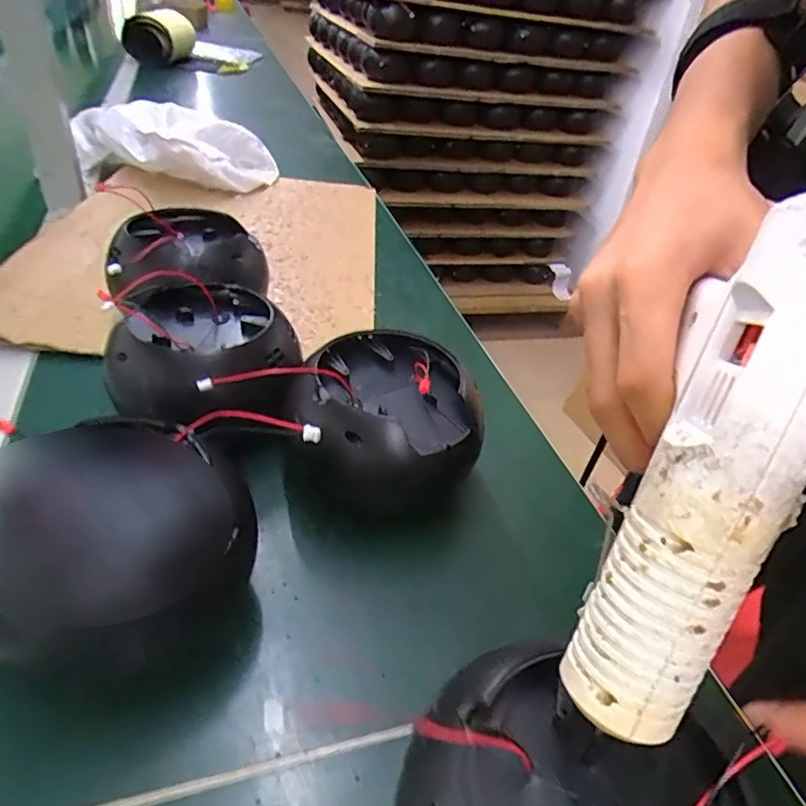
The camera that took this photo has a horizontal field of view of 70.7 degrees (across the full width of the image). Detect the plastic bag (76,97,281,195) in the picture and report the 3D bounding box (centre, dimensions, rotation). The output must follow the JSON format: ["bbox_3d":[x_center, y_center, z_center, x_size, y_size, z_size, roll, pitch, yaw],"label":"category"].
[{"bbox_3d":[-0.332,-0.374,0.826,0.283,0.088,0.159,-4,40,-14],"label":"plastic bag"}]

